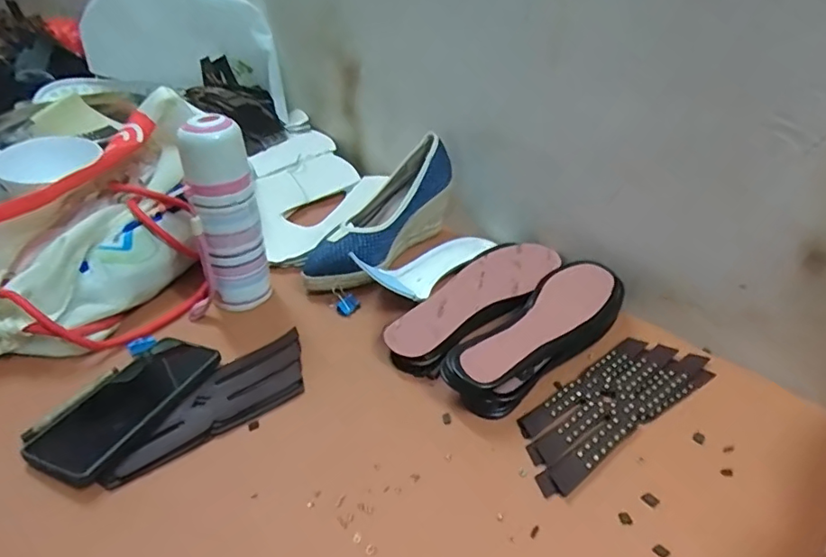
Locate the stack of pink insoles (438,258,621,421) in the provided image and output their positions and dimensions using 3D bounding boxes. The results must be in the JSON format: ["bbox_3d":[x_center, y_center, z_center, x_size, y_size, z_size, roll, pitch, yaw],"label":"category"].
[{"bbox_3d":[0.125,0.059,0.539,0.071,0.054,0.220,31,46,35],"label":"stack of pink insoles"}]

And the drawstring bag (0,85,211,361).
[{"bbox_3d":[-0.386,-0.052,0.609,0.319,0.171,0.238,-16,39,-20],"label":"drawstring bag"}]

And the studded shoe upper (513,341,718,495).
[{"bbox_3d":[0.181,0.113,0.502,0.222,0.011,0.076,-23,42,-28],"label":"studded shoe upper"}]

